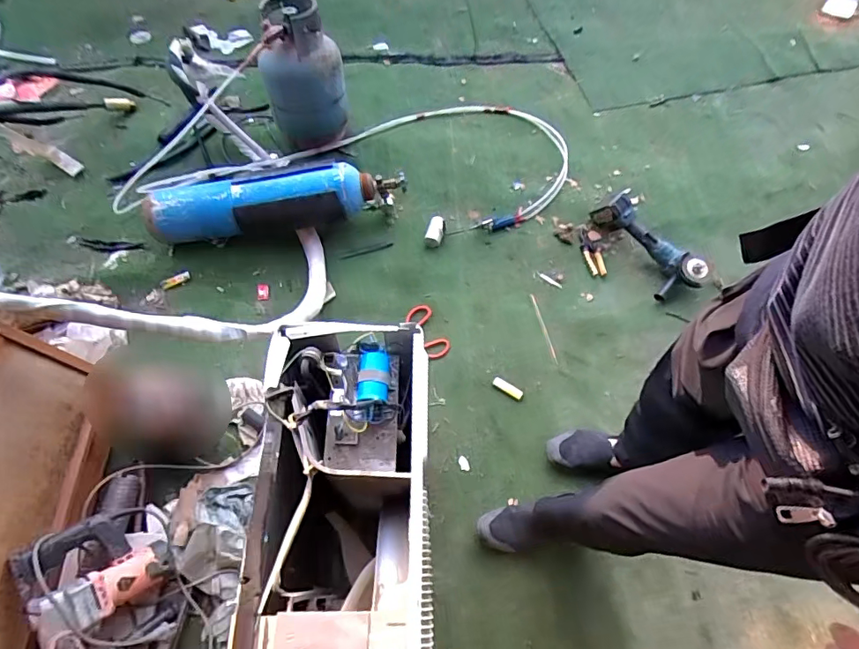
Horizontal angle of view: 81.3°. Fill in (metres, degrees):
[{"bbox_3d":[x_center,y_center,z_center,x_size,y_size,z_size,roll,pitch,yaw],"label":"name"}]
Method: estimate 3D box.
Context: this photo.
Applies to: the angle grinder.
[{"bbox_3d":[0.662,-0.256,1.498,0.163,0.114,0.365,-30,69,-12],"label":"angle grinder"}]

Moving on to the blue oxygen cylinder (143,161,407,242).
[{"bbox_3d":[-0.454,-0.372,1.465,0.753,0.142,0.166,-5,66,-2],"label":"blue oxygen cylinder"}]

